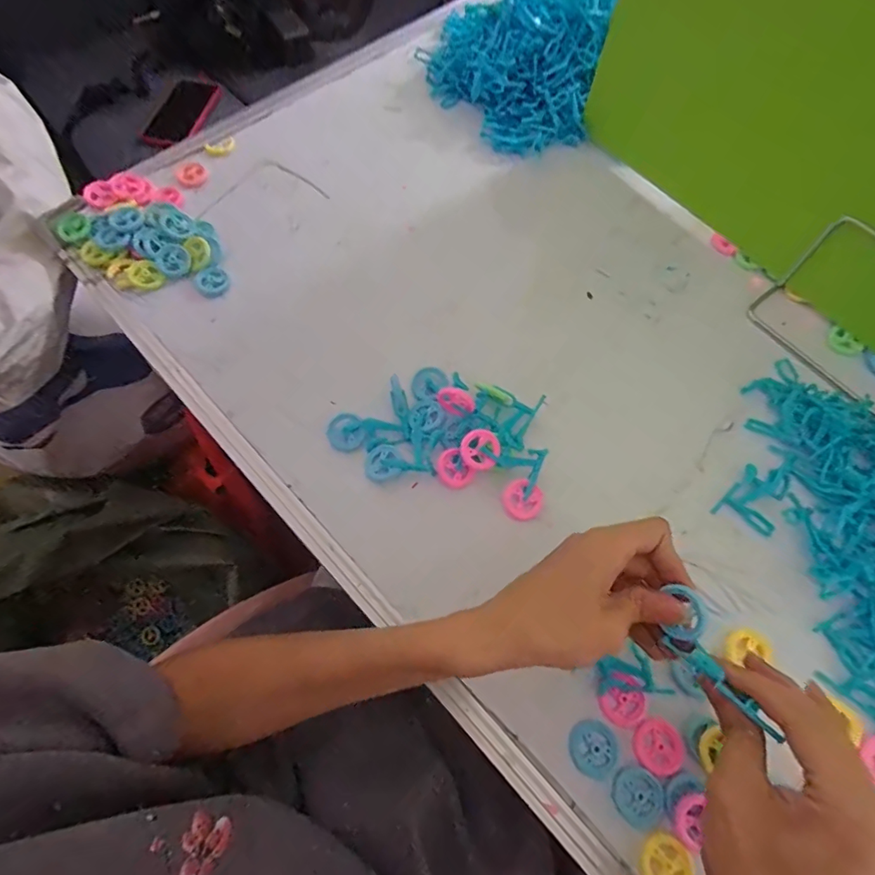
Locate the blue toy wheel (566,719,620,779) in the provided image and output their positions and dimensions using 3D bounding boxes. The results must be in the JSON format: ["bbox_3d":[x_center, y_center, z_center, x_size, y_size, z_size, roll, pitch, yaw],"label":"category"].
[{"bbox_3d":[0.098,0.193,0.304,0.030,0.004,0.030,1,66,-1],"label":"blue toy wheel"}]

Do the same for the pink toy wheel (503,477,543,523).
[{"bbox_3d":[0.063,0.047,0.362,0.030,0.004,0.029,0,88,-2],"label":"pink toy wheel"}]

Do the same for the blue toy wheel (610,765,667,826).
[{"bbox_3d":[0.121,0.215,0.293,0.029,0.004,0.029,1,66,-1],"label":"blue toy wheel"}]

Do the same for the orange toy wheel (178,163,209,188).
[{"bbox_3d":[-0.245,-0.264,0.491,0.028,0.007,0.029,1,66,-1],"label":"orange toy wheel"}]

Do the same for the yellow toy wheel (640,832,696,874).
[{"bbox_3d":[0.132,0.246,0.279,0.029,0.004,0.029,1,66,-1],"label":"yellow toy wheel"}]

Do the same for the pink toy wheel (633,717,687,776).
[{"bbox_3d":[0.138,0.192,0.302,0.029,0.004,0.029,1,66,-1],"label":"pink toy wheel"}]

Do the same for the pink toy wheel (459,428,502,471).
[{"bbox_3d":[0.032,0.009,0.362,0.029,0.004,0.029,0,93,-4],"label":"pink toy wheel"}]

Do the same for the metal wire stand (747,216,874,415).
[{"bbox_3d":[0.343,-0.092,0.389,0.068,0.084,0.151,-33,71,-15],"label":"metal wire stand"}]

